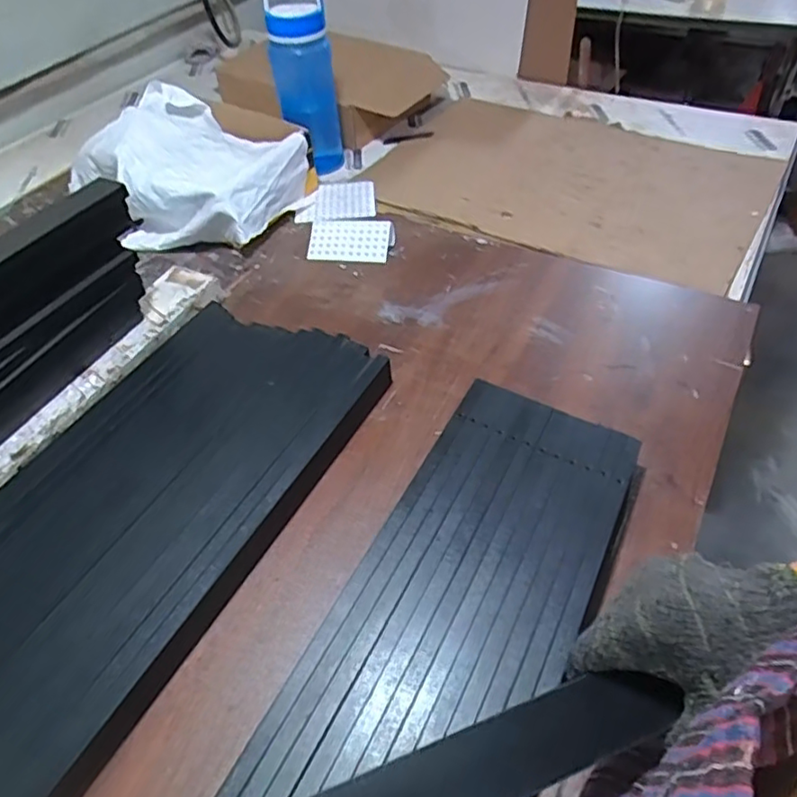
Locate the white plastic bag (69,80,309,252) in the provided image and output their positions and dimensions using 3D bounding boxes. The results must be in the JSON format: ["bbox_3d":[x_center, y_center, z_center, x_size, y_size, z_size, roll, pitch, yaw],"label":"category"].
[{"bbox_3d":[-0.352,-0.371,1.022,0.365,0.131,0.279,25,53,24],"label":"white plastic bag"}]

